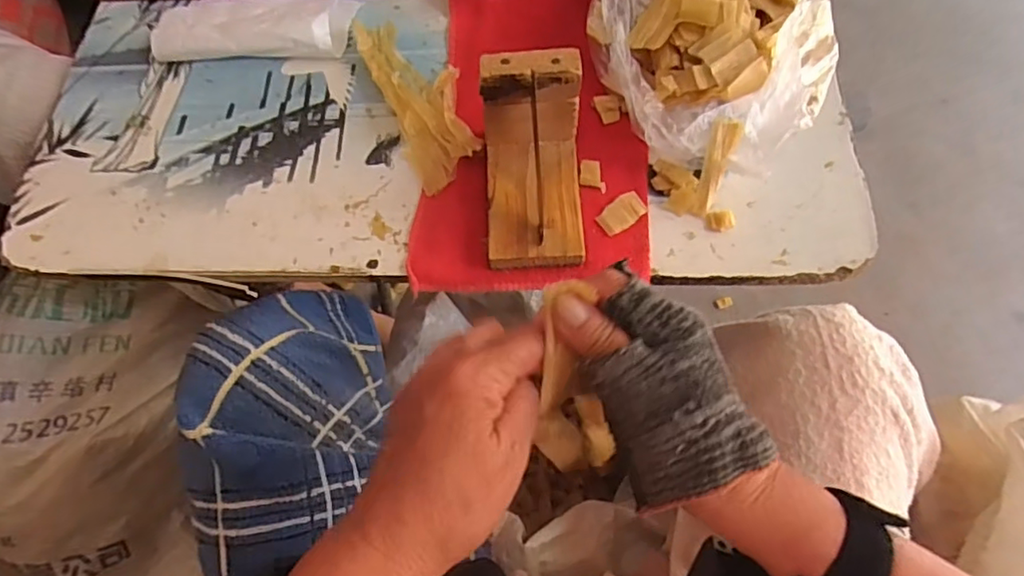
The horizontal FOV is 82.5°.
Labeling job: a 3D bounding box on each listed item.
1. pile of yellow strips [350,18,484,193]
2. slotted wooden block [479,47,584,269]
[{"bbox_3d":[-0.068,-0.144,0.432,0.055,0.017,0.163,-22,68,-8],"label":"pile of yellow strips"},{"bbox_3d":[0.014,-0.077,0.355,0.060,0.069,0.106,-3,66,0],"label":"slotted wooden block"}]

